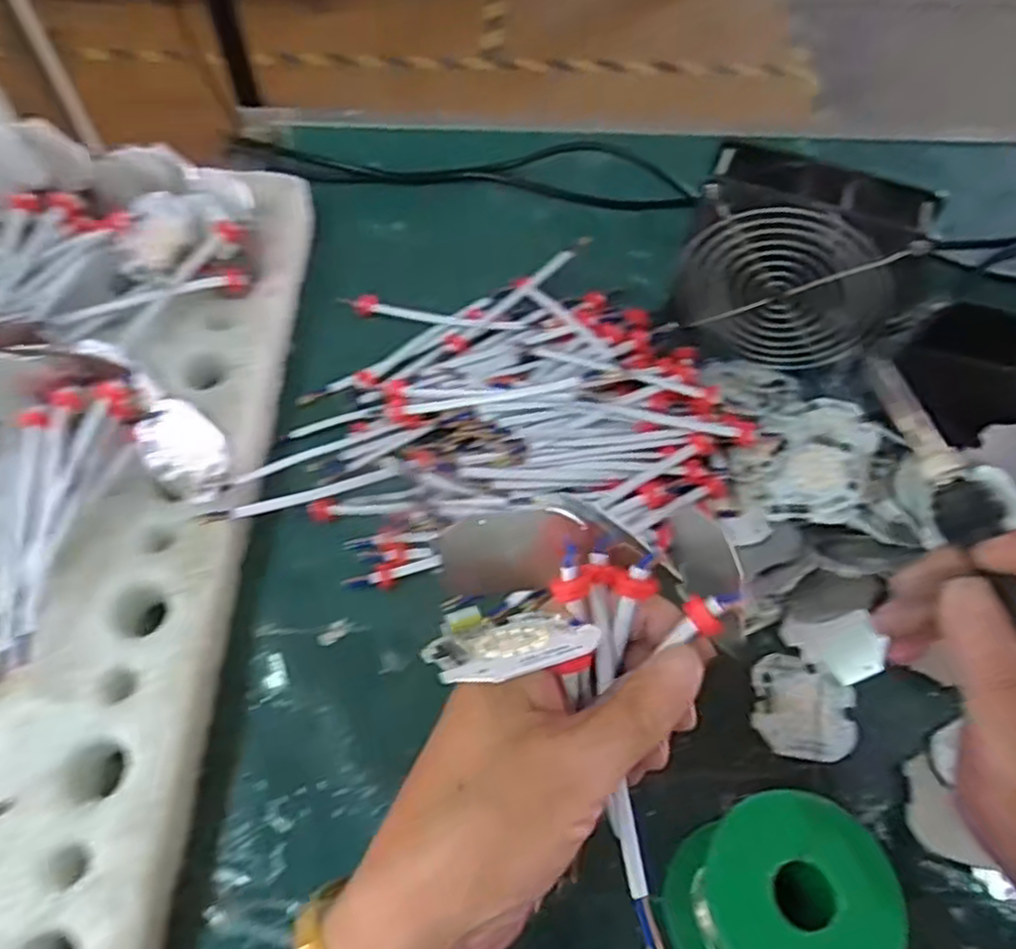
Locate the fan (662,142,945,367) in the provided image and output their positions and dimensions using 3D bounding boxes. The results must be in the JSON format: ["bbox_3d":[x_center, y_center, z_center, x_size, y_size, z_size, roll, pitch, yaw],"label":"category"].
[{"bbox_3d":[0.163,-0.117,0.430,0.123,0.110,0.053,24,61,11],"label":"fan"}]

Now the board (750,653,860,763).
[{"bbox_3d":[0.144,0.113,0.364,0.048,0.006,0.046,9,59,3],"label":"board"}]

